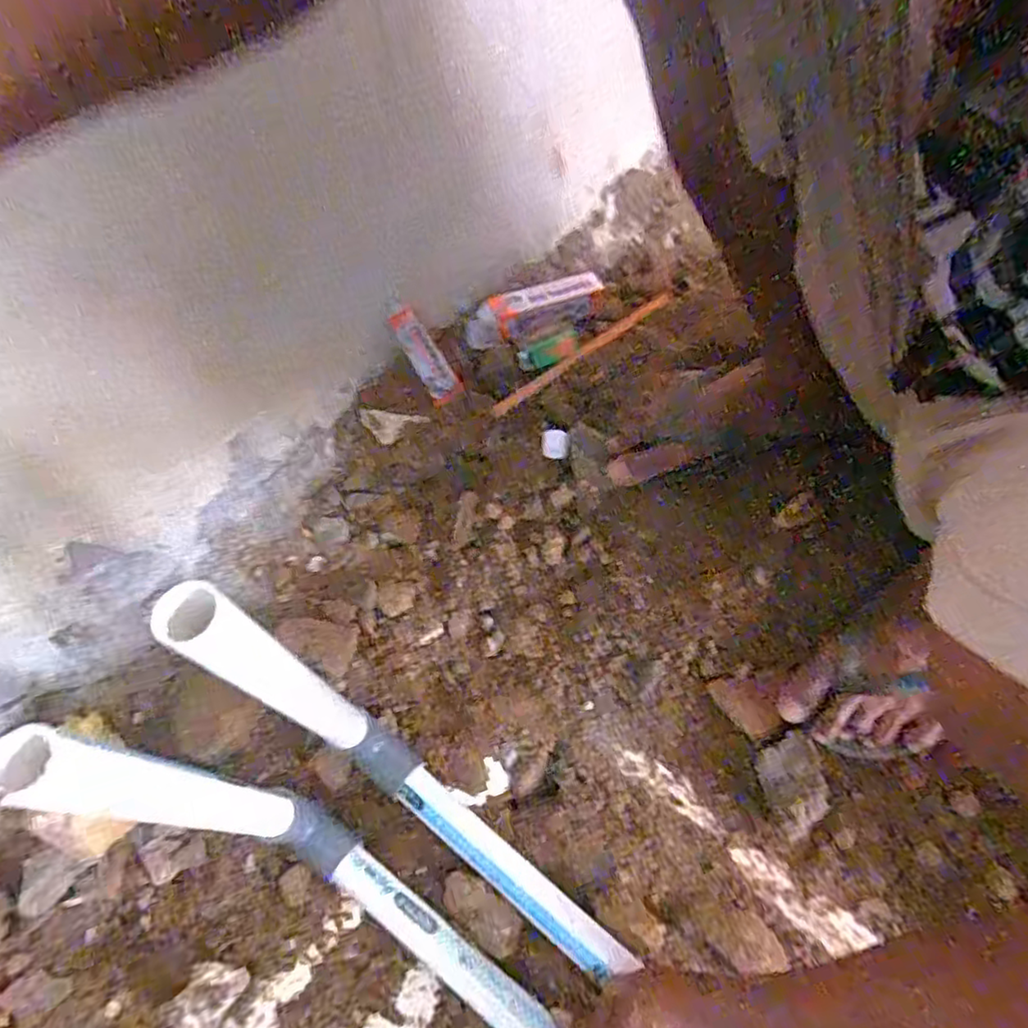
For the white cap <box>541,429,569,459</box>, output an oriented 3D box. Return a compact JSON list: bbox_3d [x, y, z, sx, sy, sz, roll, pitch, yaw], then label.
[{"bbox_3d":[0.042,-0.070,0.666,0.028,0.012,0.028,-1,80,3],"label":"white cap"}]

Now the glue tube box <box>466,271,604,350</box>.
[{"bbox_3d":[0.026,-0.245,0.757,0.181,0.021,0.059,-22,62,-14],"label":"glue tube box"}]

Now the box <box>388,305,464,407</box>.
[{"bbox_3d":[-0.098,-0.176,0.711,0.038,0.018,0.106,-39,108,-22],"label":"box"}]

